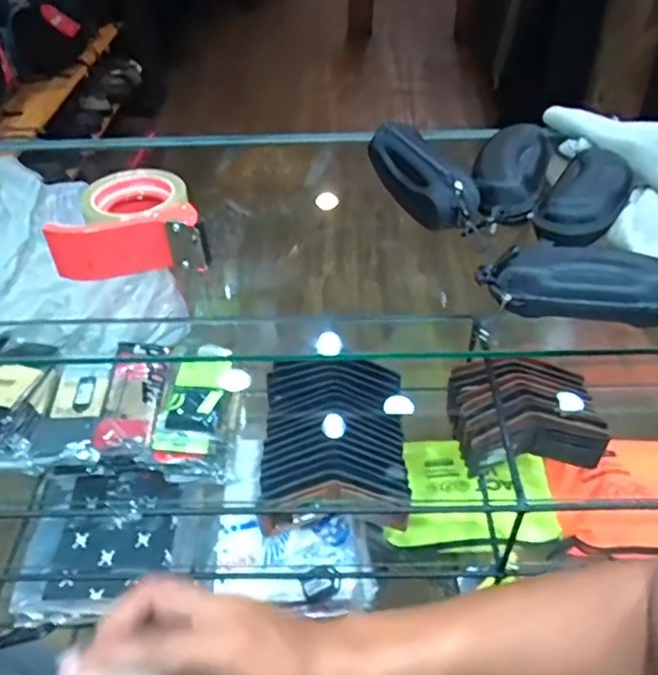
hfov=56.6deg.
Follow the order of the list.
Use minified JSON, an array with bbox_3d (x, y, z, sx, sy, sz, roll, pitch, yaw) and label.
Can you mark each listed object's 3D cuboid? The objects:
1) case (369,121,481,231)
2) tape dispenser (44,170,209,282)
[{"bbox_3d":[0.099,-0.161,0.620,0.046,0.067,0.161,-20,47,-17],"label":"case"},{"bbox_3d":[-0.191,-0.117,0.611,0.147,0.055,0.108,-4,44,-2],"label":"tape dispenser"}]

